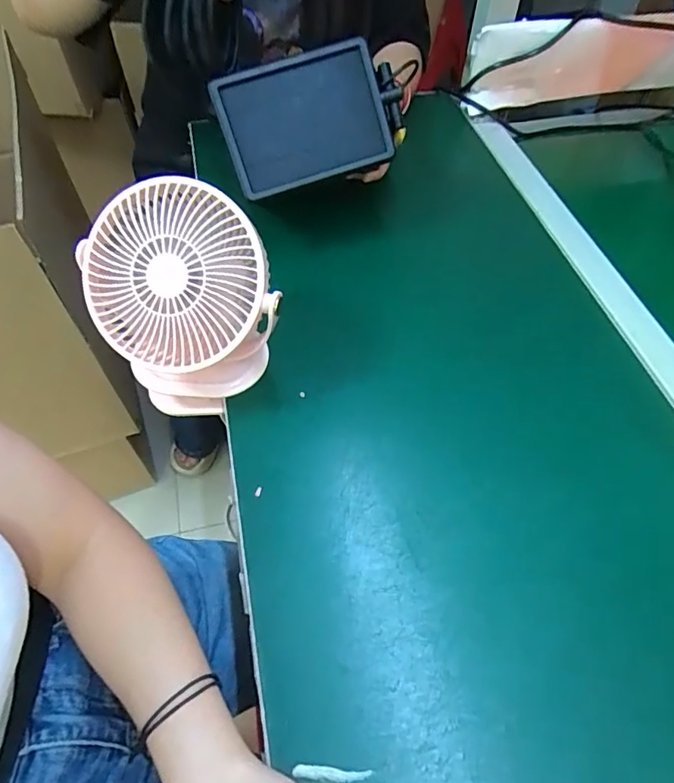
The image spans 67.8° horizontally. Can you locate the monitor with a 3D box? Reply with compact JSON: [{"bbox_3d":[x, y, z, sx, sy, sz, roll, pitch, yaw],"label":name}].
[{"bbox_3d":[-0.033,-0.280,0.520,0.165,0.115,0.025,-20,15,-9],"label":"monitor"}]

